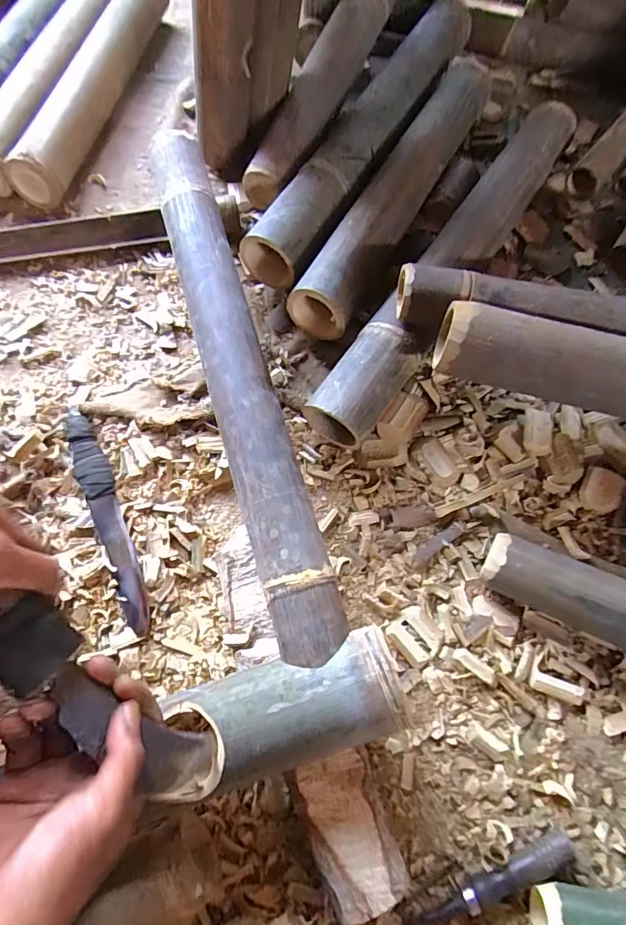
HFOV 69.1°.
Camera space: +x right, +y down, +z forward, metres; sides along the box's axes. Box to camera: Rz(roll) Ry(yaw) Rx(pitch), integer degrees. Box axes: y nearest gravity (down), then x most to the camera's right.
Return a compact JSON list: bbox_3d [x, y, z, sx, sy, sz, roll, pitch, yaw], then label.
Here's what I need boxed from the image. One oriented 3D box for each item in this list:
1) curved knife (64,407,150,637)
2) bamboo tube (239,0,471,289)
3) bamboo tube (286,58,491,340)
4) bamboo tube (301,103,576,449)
[{"bbox_3d":[-0.232,0.058,0.509,0.038,0.023,0.268,-23,72,-9],"label":"curved knife"},{"bbox_3d":[0.086,-0.500,0.689,0.086,0.080,0.588,30,72,9],"label":"bamboo tube"},{"bbox_3d":[0.125,-0.396,0.636,0.079,0.061,0.529,27,72,9],"label":"bamboo tube"},{"bbox_3d":[0.185,-0.261,0.598,0.090,0.083,0.585,35,73,11],"label":"bamboo tube"}]

